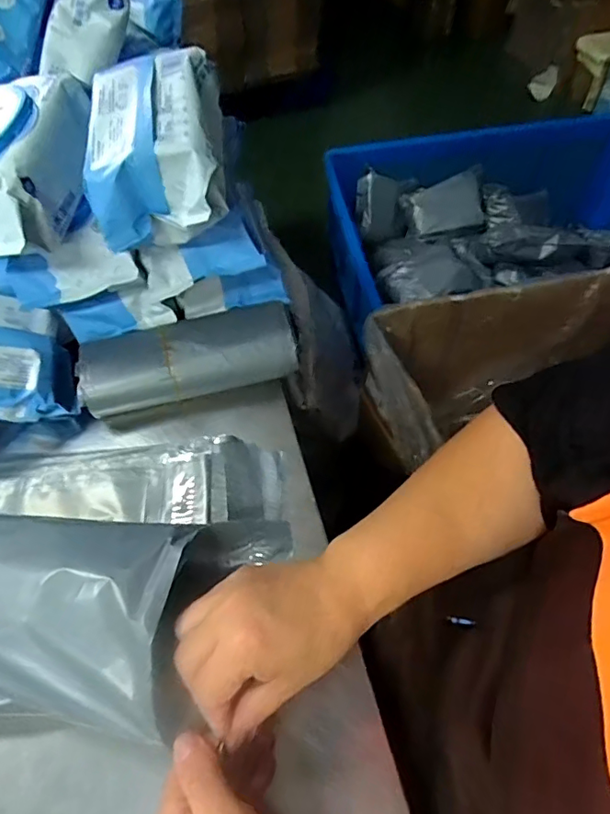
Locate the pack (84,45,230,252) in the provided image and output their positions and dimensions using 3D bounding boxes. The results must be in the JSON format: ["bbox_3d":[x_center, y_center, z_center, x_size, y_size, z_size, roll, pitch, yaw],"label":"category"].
[{"bbox_3d":[-0.121,-0.217,0.440,0.108,0.074,0.171,-6,56,-2],"label":"pack"}]

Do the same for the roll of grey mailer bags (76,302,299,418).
[{"bbox_3d":[-0.111,-0.046,0.510,0.203,0.050,0.080,-11,56,-6],"label":"roll of grey mailer bags"}]

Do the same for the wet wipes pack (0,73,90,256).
[{"bbox_3d":[-0.248,-0.200,0.423,0.117,0.049,0.162,-1,56,1],"label":"wet wipes pack"}]

